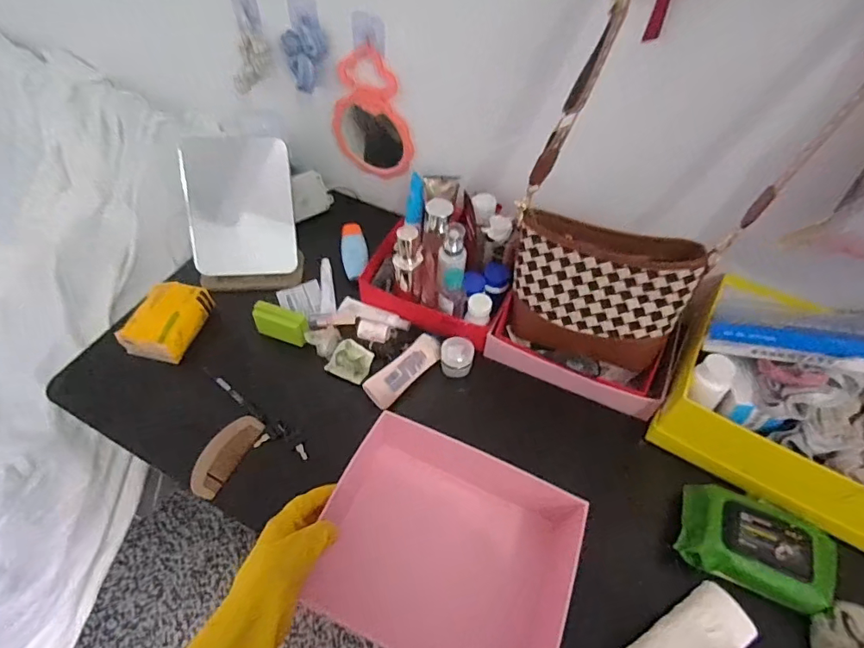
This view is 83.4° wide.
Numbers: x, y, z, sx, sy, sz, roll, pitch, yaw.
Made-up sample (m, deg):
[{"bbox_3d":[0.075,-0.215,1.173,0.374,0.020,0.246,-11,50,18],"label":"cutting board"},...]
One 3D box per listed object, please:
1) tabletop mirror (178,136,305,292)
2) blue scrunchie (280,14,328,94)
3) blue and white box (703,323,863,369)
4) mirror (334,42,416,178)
[{"bbox_3d":[-0.313,-0.176,0.794,0.172,0.182,0.165,-6,55,-7],"label":"tabletop mirror"},{"bbox_3d":[-0.205,-0.434,0.775,0.070,0.101,0.037,34,48,-1],"label":"blue scrunchie"},{"bbox_3d":[0.452,0.027,0.568,0.224,0.031,0.038,8,51,31],"label":"blue and white box"},{"bbox_3d":[-0.099,-0.343,0.815,0.150,0.218,0.025,25,57,15],"label":"mirror"}]

